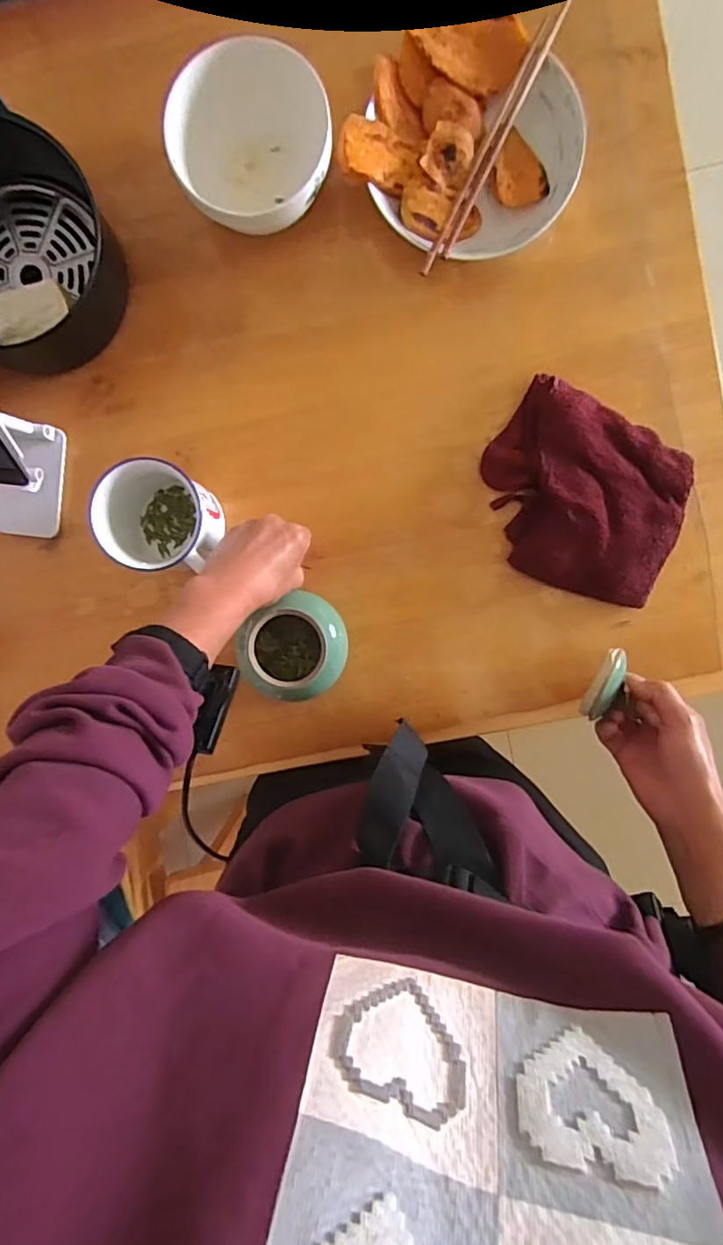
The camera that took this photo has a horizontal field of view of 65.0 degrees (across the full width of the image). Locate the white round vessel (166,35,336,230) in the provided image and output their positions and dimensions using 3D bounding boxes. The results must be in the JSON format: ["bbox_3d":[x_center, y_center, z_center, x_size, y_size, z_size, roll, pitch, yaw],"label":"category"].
[{"bbox_3d":[-0.100,-0.426,0.511,0.128,0.060,0.139,0,92,4],"label":"white round vessel"}]

